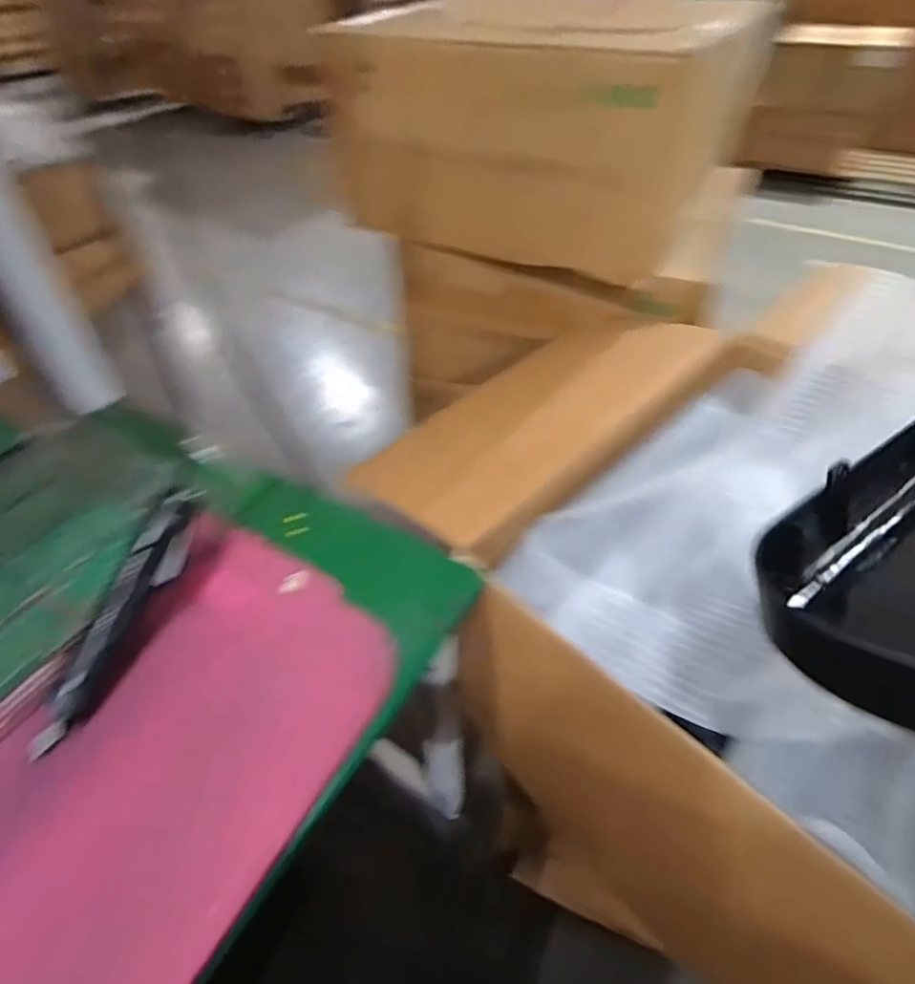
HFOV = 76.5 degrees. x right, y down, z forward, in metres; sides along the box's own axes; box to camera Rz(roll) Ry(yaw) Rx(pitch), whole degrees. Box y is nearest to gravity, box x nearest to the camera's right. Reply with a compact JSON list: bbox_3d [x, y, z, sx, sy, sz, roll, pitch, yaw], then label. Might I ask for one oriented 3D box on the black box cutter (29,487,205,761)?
[{"bbox_3d":[-0.279,0.098,0.487,0.034,0.033,0.229,14,67,14],"label":"black box cutter"}]

